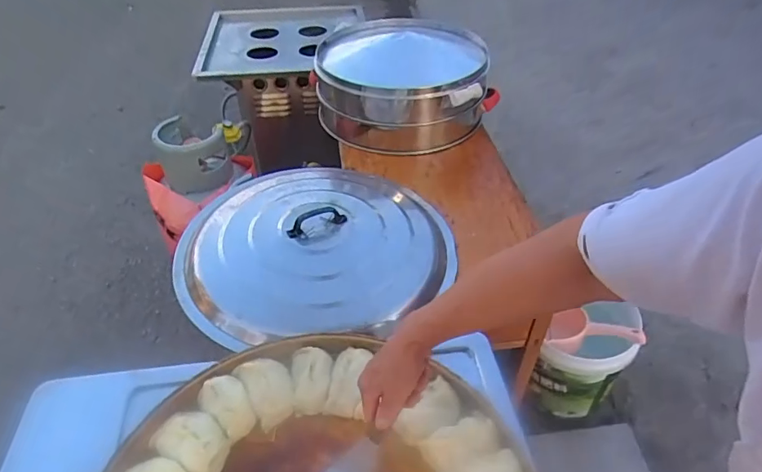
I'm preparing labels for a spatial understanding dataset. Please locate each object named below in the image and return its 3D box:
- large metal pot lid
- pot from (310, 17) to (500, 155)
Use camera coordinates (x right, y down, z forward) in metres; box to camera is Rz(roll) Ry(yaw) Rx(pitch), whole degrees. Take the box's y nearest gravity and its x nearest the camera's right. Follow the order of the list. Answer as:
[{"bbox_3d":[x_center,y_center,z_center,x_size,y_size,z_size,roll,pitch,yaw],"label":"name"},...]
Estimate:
[{"bbox_3d":[-0.135,-0.002,1.015,0.537,0.076,0.471,-10,44,-9],"label":"large metal pot lid"},{"bbox_3d":[0.058,-0.449,1.381,0.492,0.220,0.397,2,43,4],"label":"pot"}]

